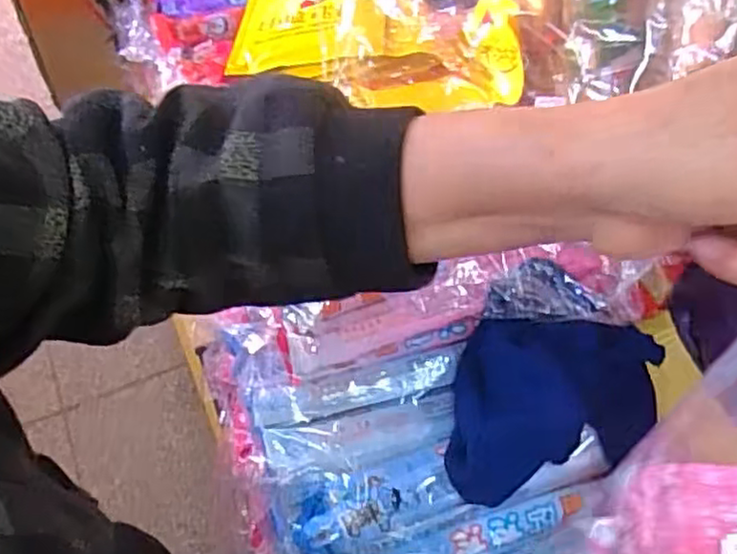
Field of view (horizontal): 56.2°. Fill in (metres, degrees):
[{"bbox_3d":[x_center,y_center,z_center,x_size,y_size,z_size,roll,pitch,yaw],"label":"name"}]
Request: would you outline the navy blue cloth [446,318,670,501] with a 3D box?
[{"bbox_3d":[0.135,0.098,0.493,0.143,0.051,0.125,7,55,1],"label":"navy blue cloth"}]

